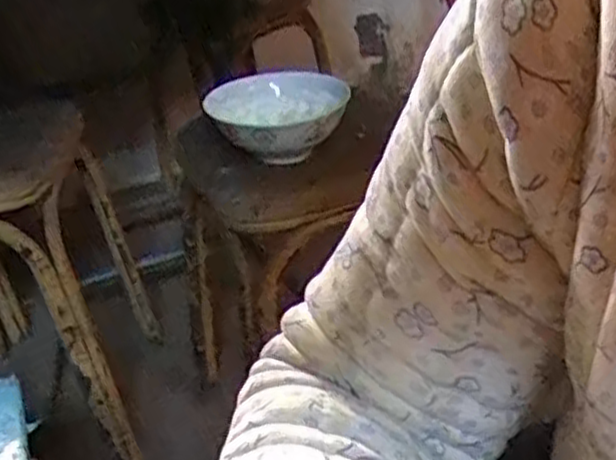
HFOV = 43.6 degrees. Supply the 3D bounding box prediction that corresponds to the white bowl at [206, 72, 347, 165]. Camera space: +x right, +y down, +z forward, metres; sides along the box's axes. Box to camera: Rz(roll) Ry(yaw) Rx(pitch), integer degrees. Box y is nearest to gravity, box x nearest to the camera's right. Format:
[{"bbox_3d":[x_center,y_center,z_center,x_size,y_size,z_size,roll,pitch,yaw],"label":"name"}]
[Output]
[{"bbox_3d":[-0.024,-0.123,0.826,0.140,0.055,0.140,-5,32,3],"label":"white bowl"}]

